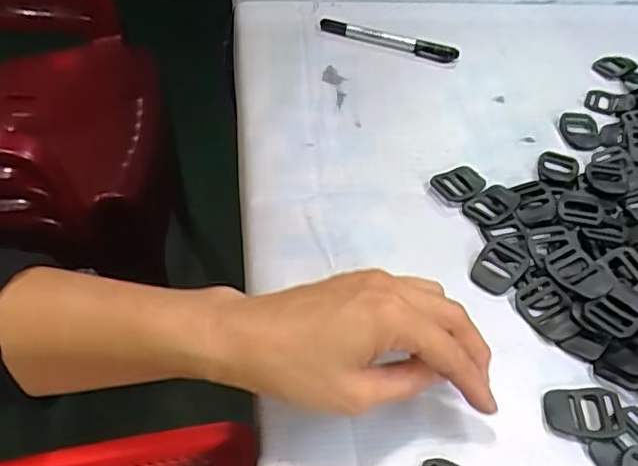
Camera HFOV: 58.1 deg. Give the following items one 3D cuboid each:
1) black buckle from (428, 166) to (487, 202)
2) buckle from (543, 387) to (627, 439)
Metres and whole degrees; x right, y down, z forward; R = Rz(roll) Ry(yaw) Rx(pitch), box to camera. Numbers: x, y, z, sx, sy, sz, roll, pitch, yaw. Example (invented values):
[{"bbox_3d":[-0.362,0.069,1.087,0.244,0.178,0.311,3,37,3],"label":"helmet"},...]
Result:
[{"bbox_3d":[0.104,-0.037,0.419,0.039,0.004,0.029,-26,56,-23],"label":"black buckle"},{"bbox_3d":[0.142,0.096,0.308,0.039,0.008,0.028,4,50,0],"label":"buckle"}]

